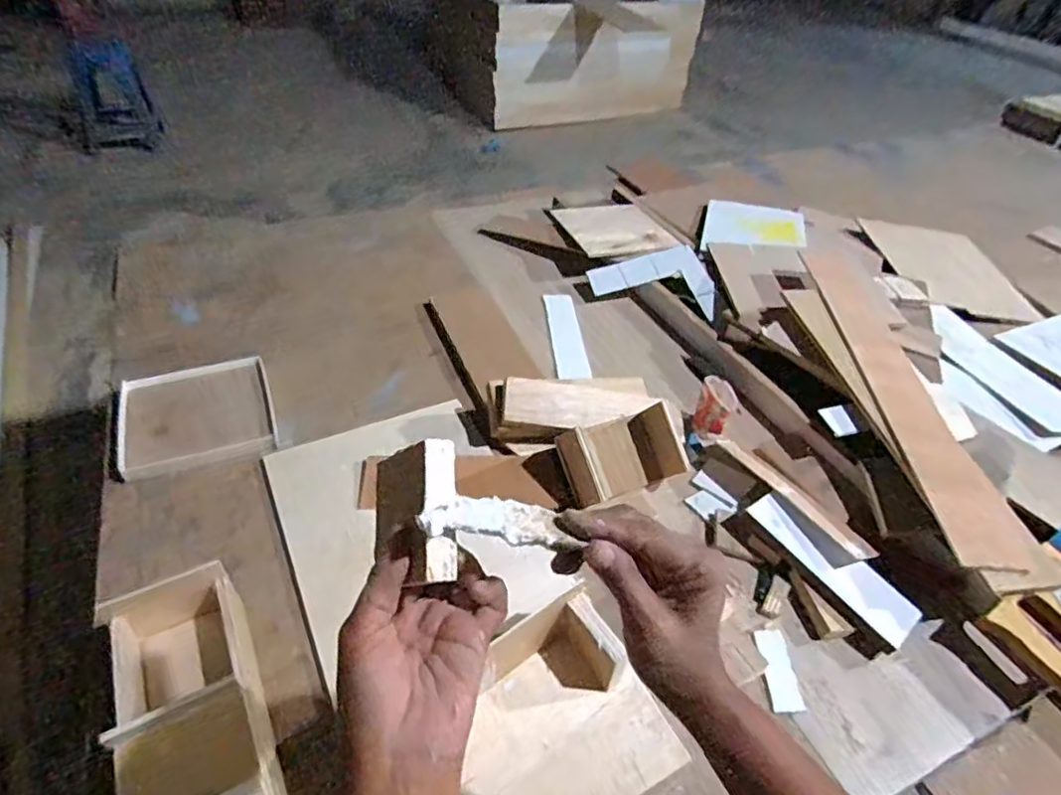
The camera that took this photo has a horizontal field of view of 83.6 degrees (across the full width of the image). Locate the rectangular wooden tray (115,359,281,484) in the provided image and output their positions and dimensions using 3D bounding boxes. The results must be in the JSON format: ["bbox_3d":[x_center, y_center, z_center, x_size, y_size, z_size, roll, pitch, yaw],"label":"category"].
[{"bbox_3d":[-0.421,0.022,0.757,0.171,0.024,0.172,-16,47,-21],"label":"rectangular wooden tray"}]

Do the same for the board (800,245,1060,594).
[{"bbox_3d":[0.483,-0.027,0.783,0.103,0.020,0.585,8,46,-9],"label":"board"}]

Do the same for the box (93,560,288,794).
[{"bbox_3d":[-0.263,0.260,0.467,0.098,0.074,0.247,-17,48,-22],"label":"box"}]

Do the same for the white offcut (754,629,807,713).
[{"bbox_3d":[0.239,0.262,0.572,0.029,0.008,0.074,2,43,-3],"label":"white offcut"}]

